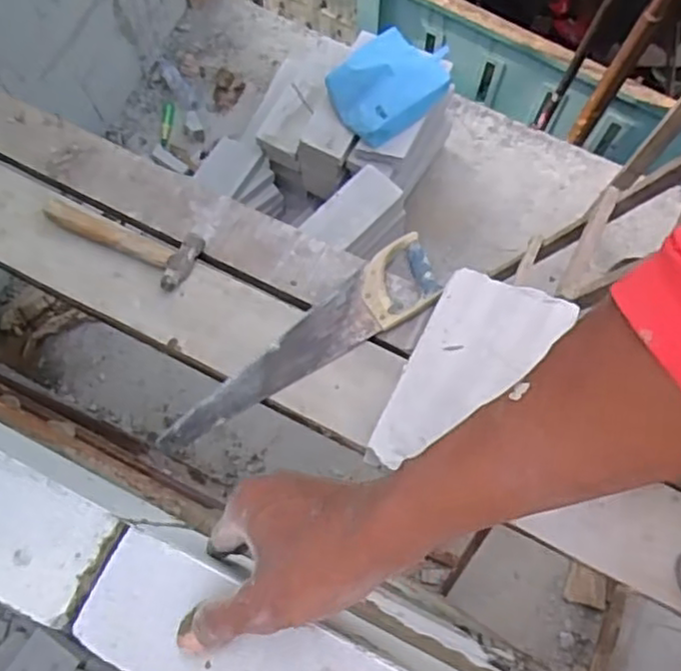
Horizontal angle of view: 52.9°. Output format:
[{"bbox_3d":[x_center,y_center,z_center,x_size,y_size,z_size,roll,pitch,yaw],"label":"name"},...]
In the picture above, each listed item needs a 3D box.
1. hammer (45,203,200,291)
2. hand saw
[{"bbox_3d":[-0.373,-0.186,1.171,0.308,0.053,0.109,30,76,9],"label":"hammer"},{"bbox_3d":[-0.048,0.023,1.100,0.505,0.028,0.122,-38,77,-10],"label":"hand saw"}]

